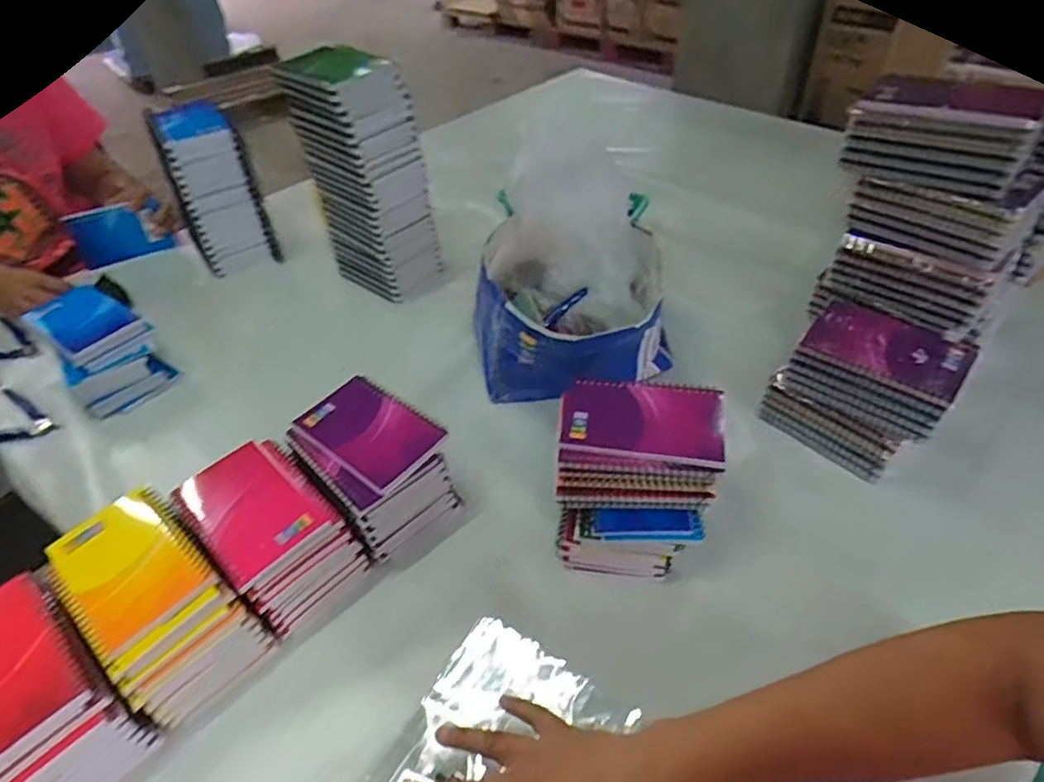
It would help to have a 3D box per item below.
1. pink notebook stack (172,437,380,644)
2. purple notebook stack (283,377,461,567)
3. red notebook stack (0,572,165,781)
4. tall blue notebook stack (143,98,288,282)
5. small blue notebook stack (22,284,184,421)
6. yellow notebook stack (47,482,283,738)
[{"bbox_3d":[-0.214,0.120,0.530,0.138,0.084,0.094,33,54,32],"label":"pink notebook stack"},{"bbox_3d":[-0.135,0.069,0.565,0.139,0.094,0.105,33,54,32],"label":"purple notebook stack"},{"bbox_3d":[-0.346,0.217,0.438,0.146,0.087,0.091,33,54,32],"label":"red notebook stack"},{"bbox_3d":[-0.438,-0.290,0.880,0.107,0.188,0.149,-24,47,-20],"label":"tall blue notebook stack"},{"bbox_3d":[-0.494,-0.049,0.721,0.153,0.081,0.101,27,52,28],"label":"small blue notebook stack"},{"bbox_3d":[-0.285,0.168,0.488,0.154,0.086,0.089,31,53,30],"label":"yellow notebook stack"}]

